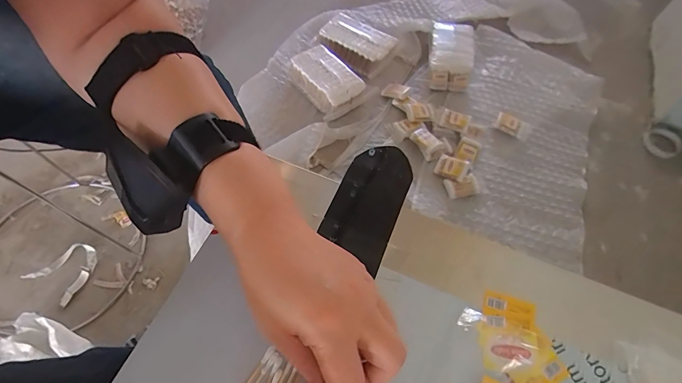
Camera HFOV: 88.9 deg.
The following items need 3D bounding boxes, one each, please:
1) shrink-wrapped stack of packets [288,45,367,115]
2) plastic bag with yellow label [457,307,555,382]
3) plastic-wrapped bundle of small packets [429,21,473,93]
[{"bbox_3d":[-0.041,-0.303,0.962,0.123,0.081,0.210,-34,68,-18],"label":"shrink-wrapped stack of packets"},{"bbox_3d":[0.122,0.115,0.258,0.068,0.005,0.040,15,62,8],"label":"plastic bag with yellow label"},{"bbox_3d":[0.323,-0.406,1.038,0.125,0.071,0.223,12,62,5],"label":"plastic-wrapped bundle of small packets"}]

